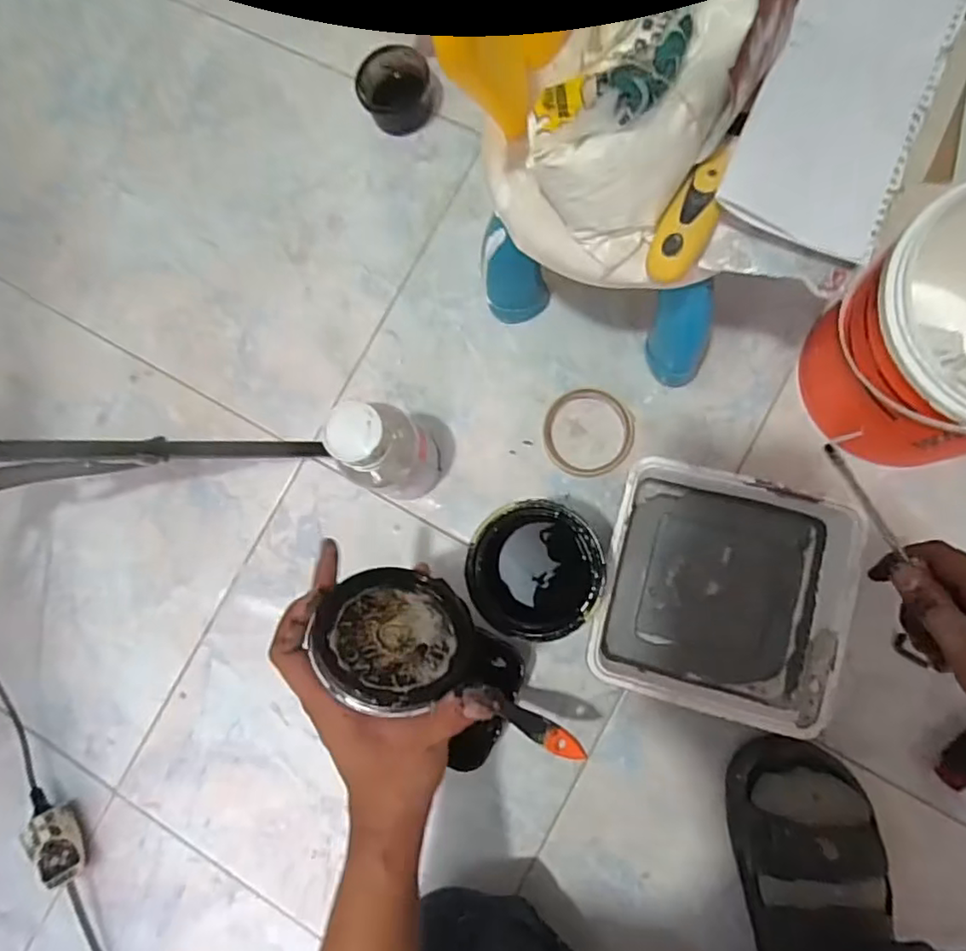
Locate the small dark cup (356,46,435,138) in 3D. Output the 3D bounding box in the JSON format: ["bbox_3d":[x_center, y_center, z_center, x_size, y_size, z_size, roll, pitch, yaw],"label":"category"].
[{"bbox_3d":[-0.093,-0.411,0.663,0.077,0.039,0.074,-1,84,7],"label":"small dark cup"}]

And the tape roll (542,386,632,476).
[{"bbox_3d":[0.102,-0.041,0.599,0.085,0.015,0.082,-1,84,7],"label":"tape roll"}]

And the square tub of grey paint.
[{"bbox_3d":[0.205,0.100,0.546,0.195,0.066,0.195,13,85,8],"label":"square tub of grey paint"}]

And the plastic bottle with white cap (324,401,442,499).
[{"bbox_3d":[-0.080,-0.019,0.547,0.064,0.170,0.064,-1,84,7],"label":"plastic bottle with white cap"}]

